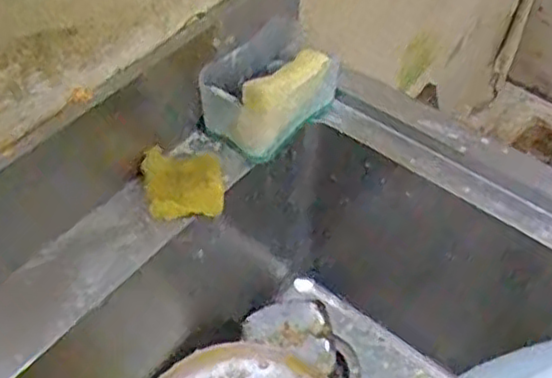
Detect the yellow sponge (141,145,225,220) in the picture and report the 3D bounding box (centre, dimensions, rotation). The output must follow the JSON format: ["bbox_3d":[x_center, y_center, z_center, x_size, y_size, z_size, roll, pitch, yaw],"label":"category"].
[{"bbox_3d":[-0.089,-0.010,0.678,0.075,0.016,0.081,-2,50,-5],"label":"yellow sponge"}]

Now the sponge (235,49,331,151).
[{"bbox_3d":[0.009,-0.093,0.692,0.032,0.067,0.105,32,56,22],"label":"sponge"}]

